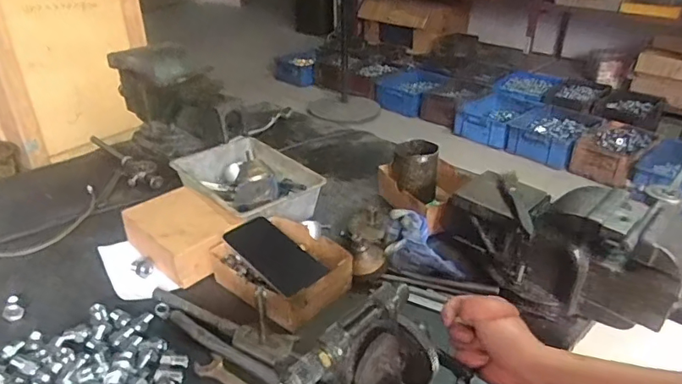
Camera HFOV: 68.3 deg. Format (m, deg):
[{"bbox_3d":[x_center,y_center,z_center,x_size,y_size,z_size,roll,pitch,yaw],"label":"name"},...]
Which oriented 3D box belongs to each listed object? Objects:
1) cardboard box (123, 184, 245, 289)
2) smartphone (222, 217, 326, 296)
[{"bbox_3d":[-0.242,0.062,0.775,0.180,0.059,0.113,24,38,37],"label":"cardboard box"},{"bbox_3d":[-0.096,0.092,0.729,0.142,0.017,0.065,38,81,12],"label":"smartphone"}]

